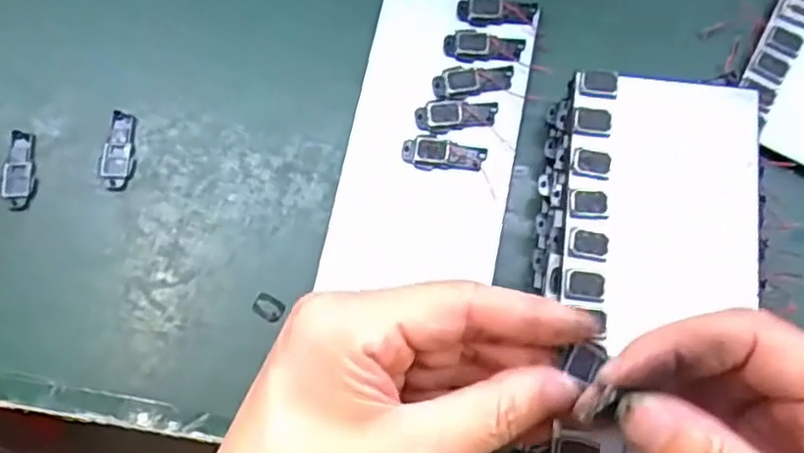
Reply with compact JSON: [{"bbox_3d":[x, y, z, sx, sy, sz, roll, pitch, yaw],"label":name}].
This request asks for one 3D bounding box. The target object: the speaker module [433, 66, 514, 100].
[{"bbox_3d":[0.036,-0.072,0.344,0.040,0.004,0.016,-3,75,0],"label":"speaker module"}]

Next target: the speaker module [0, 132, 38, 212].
[{"bbox_3d":[-0.188,-0.028,0.341,0.016,0.004,0.040,-5,75,-1],"label":"speaker module"}]

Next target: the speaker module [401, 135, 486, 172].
[{"bbox_3d":[0.020,-0.035,0.335,0.039,0.004,0.016,11,75,4],"label":"speaker module"}]

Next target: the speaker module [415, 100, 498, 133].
[{"bbox_3d":[0.026,-0.055,0.340,0.039,0.004,0.015,-2,75,0],"label":"speaker module"}]

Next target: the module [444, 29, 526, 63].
[{"bbox_3d":[0.042,-0.091,0.350,0.040,0.004,0.016,4,75,2],"label":"module"}]

